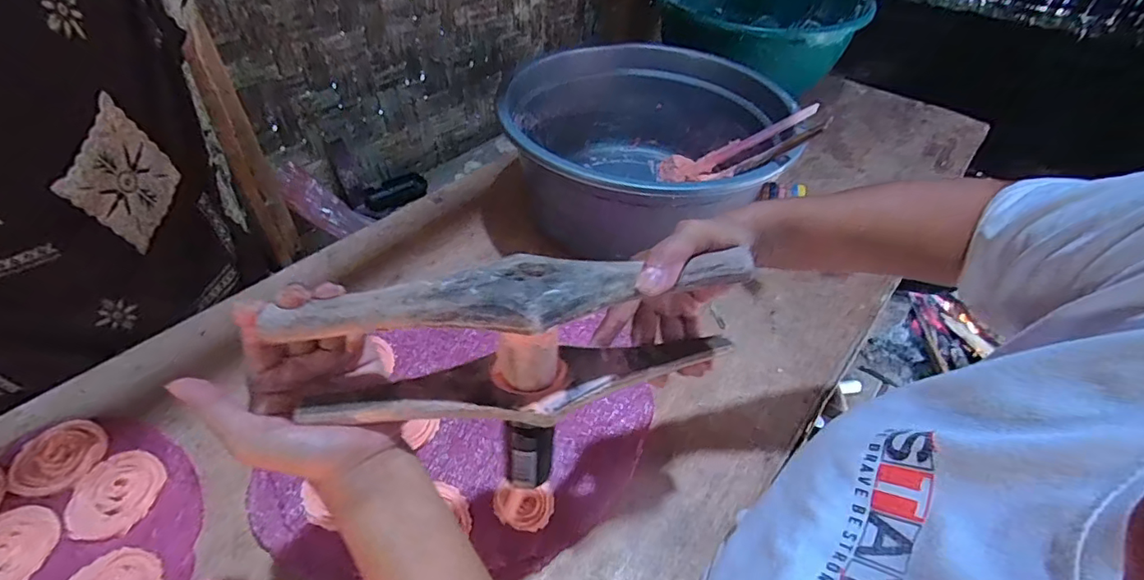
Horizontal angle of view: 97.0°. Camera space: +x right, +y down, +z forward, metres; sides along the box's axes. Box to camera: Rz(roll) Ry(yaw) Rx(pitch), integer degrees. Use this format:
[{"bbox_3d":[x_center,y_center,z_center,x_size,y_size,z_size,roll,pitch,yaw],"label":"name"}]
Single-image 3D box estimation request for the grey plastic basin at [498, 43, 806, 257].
[{"bbox_3d":[0.100,-0.204,0.747,0.378,0.189,0.410,1,46,-1],"label":"grey plastic basin"}]

